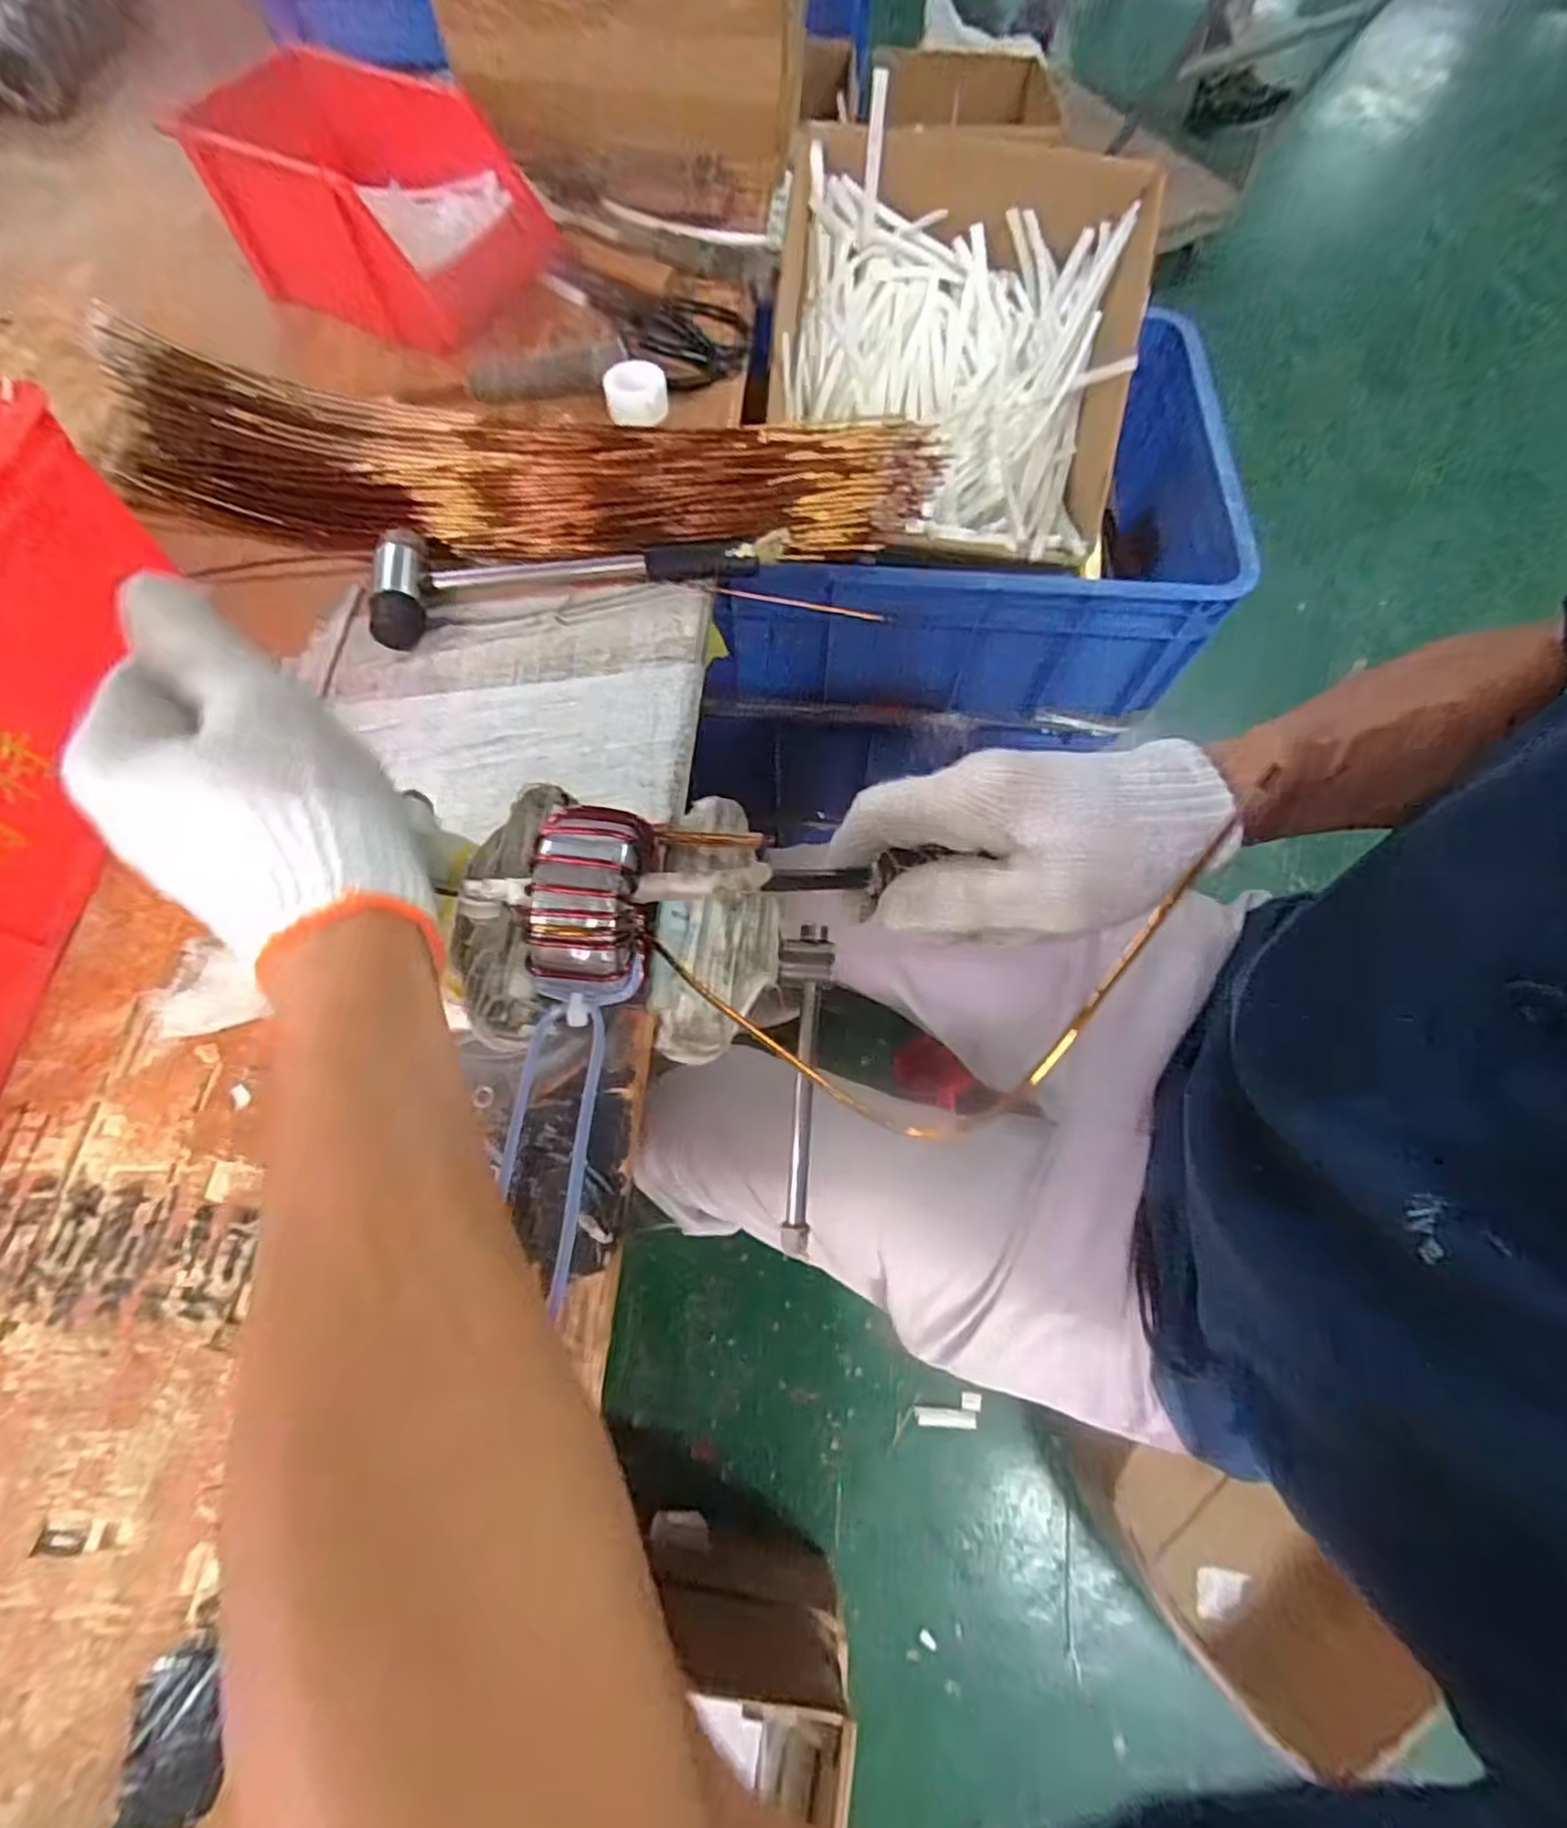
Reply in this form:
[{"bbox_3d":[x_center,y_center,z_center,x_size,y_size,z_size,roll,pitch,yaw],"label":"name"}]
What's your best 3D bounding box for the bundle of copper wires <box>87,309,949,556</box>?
[{"bbox_3d":[-0.189,-0.332,0.514,0.601,0.046,0.156,2,68,1],"label":"bundle of copper wires"}]

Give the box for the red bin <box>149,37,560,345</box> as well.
[{"bbox_3d":[-0.327,-0.568,0.573,0.225,0.102,0.144,24,70,10],"label":"red bin"}]

